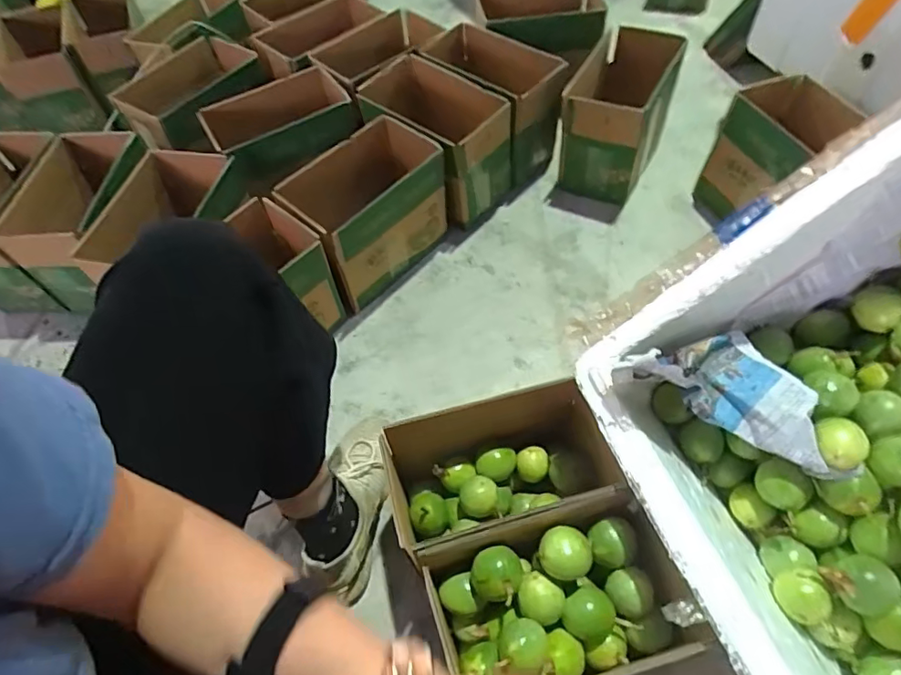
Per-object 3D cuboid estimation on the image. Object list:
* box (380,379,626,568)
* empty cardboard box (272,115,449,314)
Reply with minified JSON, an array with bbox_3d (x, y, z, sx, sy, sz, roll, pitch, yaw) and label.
[{"bbox_3d":[0.062,0.169,0.630,0.244,0.197,0.134,-16,59,-6],"label":"box"},{"bbox_3d":[-0.125,-0.198,0.877,0.241,0.207,0.138,-39,64,-19],"label":"empty cardboard box"}]

